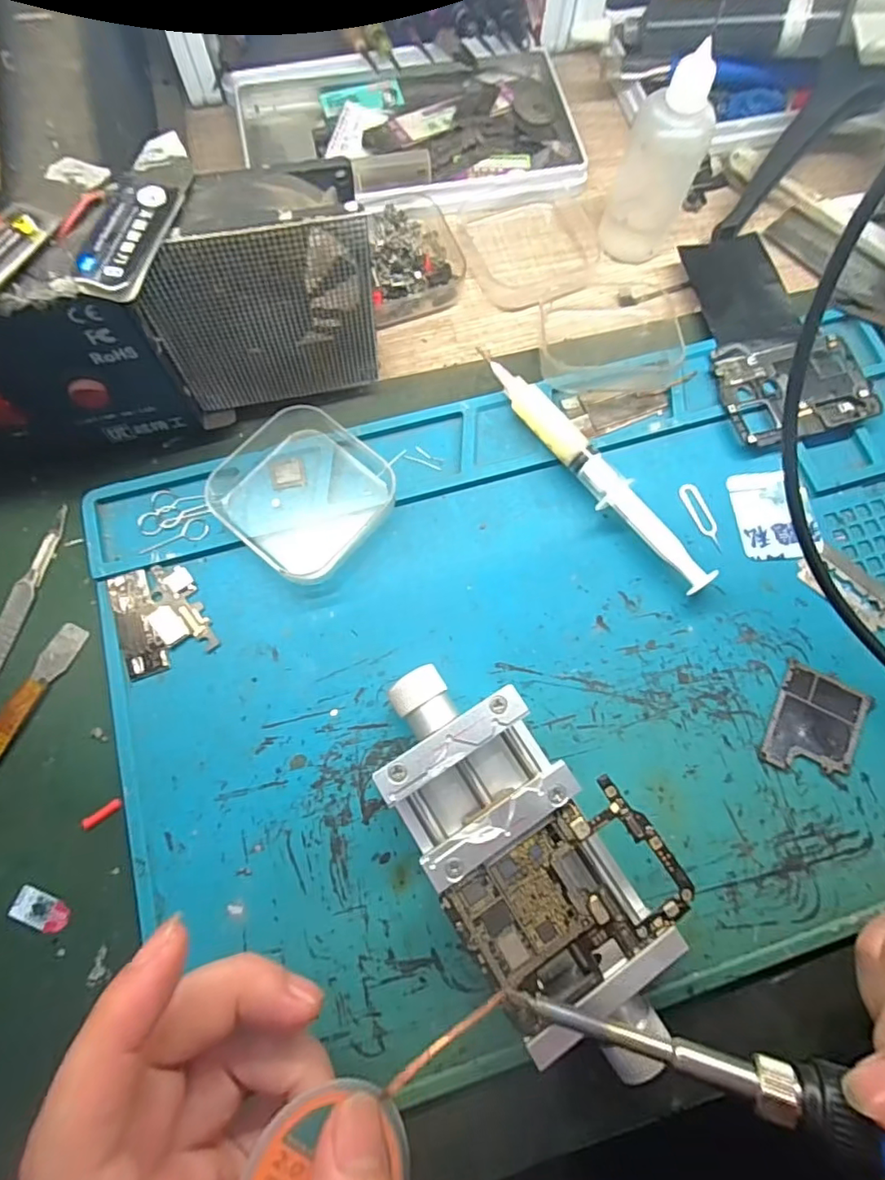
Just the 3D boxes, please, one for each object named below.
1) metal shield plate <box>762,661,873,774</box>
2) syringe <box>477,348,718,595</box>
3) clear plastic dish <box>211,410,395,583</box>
[{"bbox_3d":[0.148,0.054,0.218,0.033,0.004,0.041,26,75,6],"label":"metal shield plate"},{"bbox_3d":[0.062,-0.052,0.240,0.016,0.017,0.137,-39,79,-11],"label":"syringe"},{"bbox_3d":[-0.060,-0.043,0.236,0.070,0.012,0.065,40,77,9],"label":"clear plastic dish"}]

